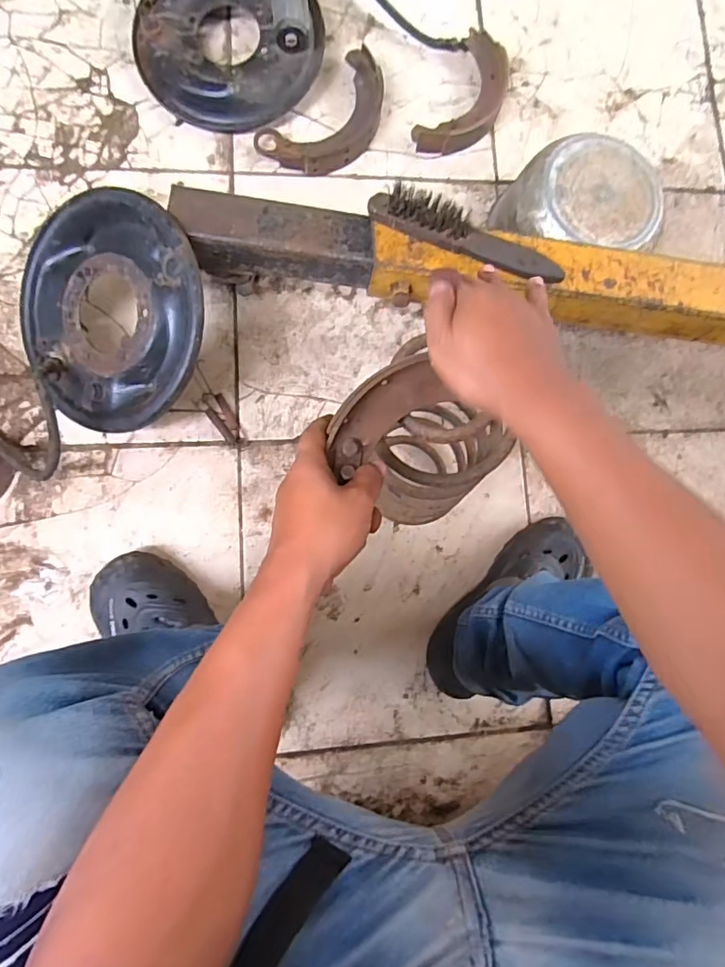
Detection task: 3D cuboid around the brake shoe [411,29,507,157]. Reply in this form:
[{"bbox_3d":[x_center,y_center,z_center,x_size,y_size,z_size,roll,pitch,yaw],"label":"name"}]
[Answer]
[{"bbox_3d":[0.165,-0.597,0.828,0.103,0.035,0.217,30,82,-3],"label":"brake shoe"}]

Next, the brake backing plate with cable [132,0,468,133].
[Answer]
[{"bbox_3d":[-0.106,-0.694,0.784,0.453,0.084,0.246,-26,88,-9],"label":"brake backing plate with cable"}]

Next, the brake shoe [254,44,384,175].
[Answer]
[{"bbox_3d":[-0.043,-0.544,0.796,0.118,0.033,0.219,45,81,-1],"label":"brake shoe"}]

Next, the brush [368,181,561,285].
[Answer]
[{"bbox_3d":[0.120,-0.277,0.593,0.227,0.036,0.034,19,82,-7],"label":"brush"}]

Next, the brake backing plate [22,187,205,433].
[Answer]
[{"bbox_3d":[-0.303,-0.203,0.639,0.273,0.035,0.260,3,99,21],"label":"brake backing plate"}]

